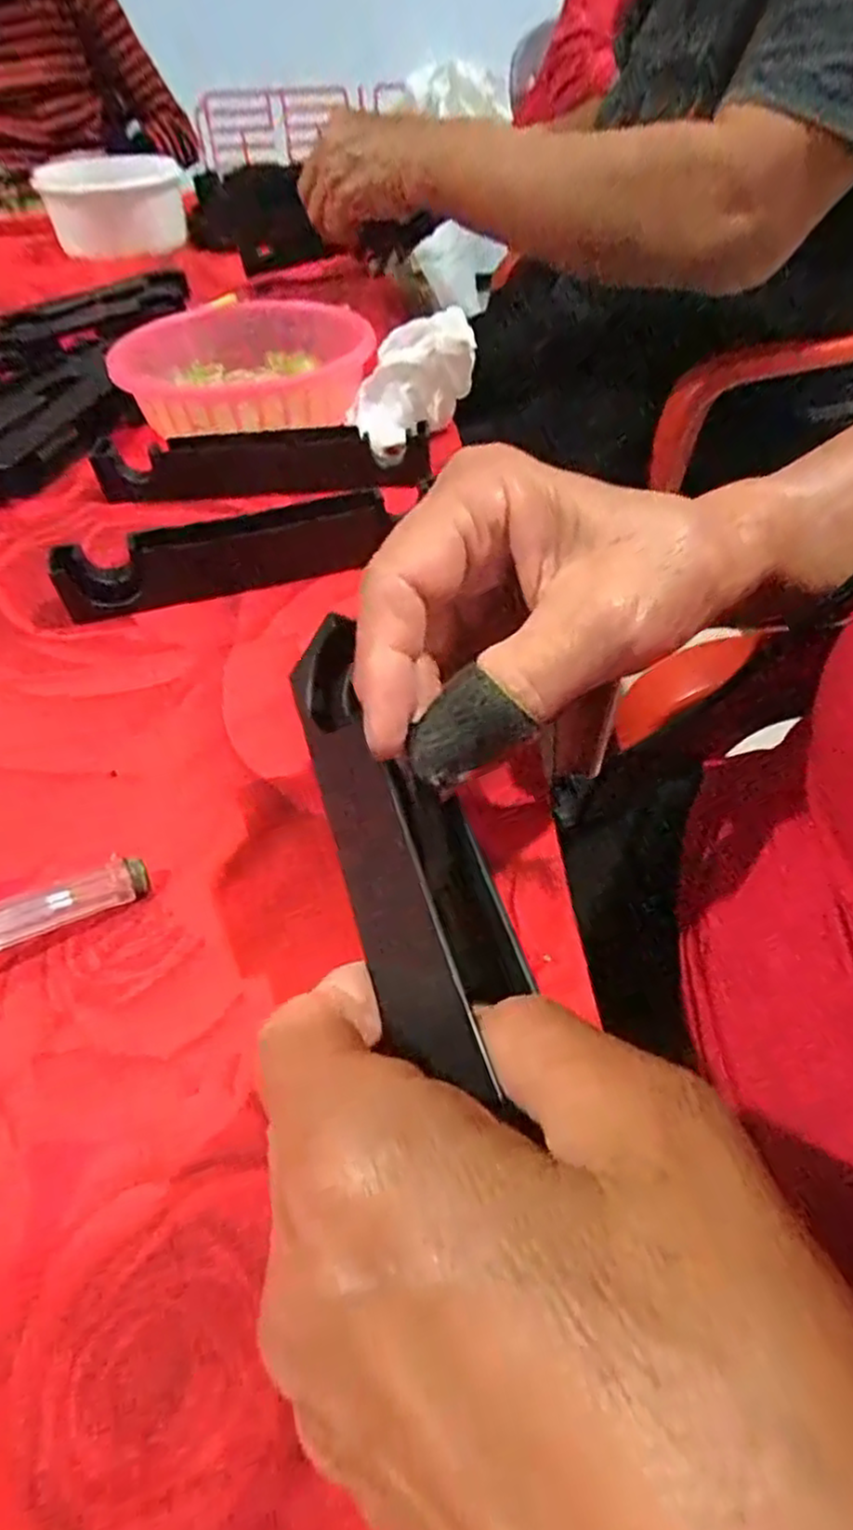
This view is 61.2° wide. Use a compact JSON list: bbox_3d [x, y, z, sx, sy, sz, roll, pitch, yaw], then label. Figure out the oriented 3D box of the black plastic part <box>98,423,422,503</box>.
[{"bbox_3d":[-0.098,-0.179,0.428,0.195,0.031,0.030,-4,47,-1],"label":"black plastic part"}]

